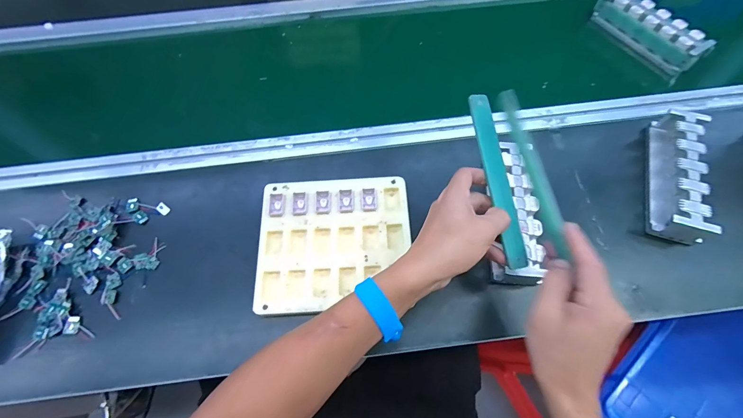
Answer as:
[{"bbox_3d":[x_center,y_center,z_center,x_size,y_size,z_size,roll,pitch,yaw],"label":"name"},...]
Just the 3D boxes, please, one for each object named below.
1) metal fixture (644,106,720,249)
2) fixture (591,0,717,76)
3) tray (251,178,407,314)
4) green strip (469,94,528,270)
[{"bbox_3d":[0.429,-0.052,0.462,0.059,0.047,0.190,15,66,9],"label":"metal fixture"},{"bbox_3d":[0.502,-0.325,0.601,0.058,0.053,0.196,-30,67,-12],"label":"fixture"},{"bbox_3d":[-0.048,0.045,0.442,0.196,0.028,0.175,-3,65,0],"label":"tray"},{"bbox_3d":[0.138,-0.033,0.363,0.026,0.010,0.194,-10,80,-3],"label":"green strip"}]

